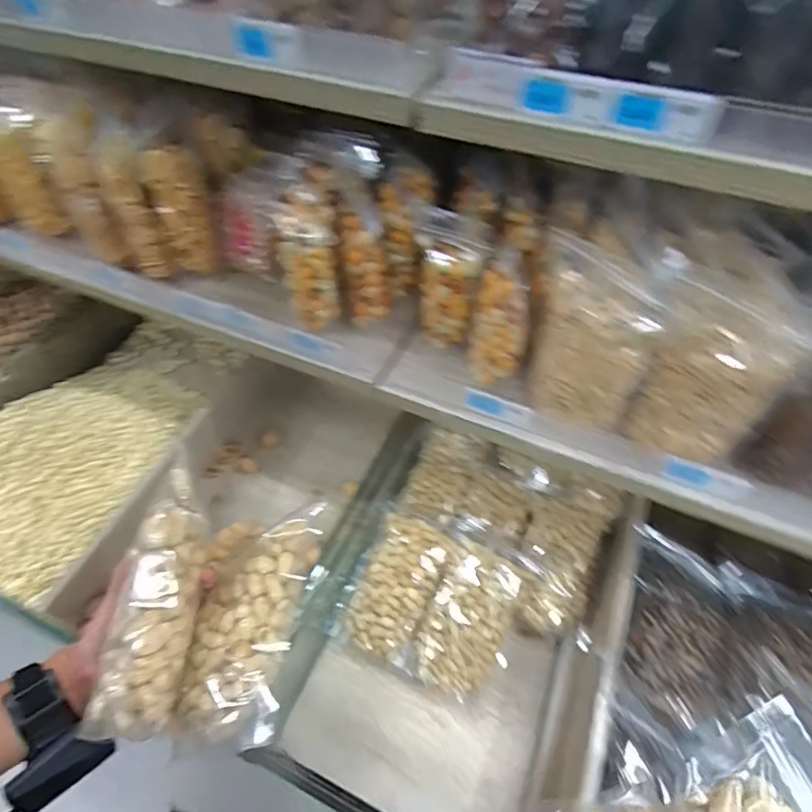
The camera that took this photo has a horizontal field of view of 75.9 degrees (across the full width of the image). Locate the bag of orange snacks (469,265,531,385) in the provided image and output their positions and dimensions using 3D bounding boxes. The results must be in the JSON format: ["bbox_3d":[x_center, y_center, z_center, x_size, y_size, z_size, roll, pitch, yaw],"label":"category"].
[{"bbox_3d":[0.106,-0.088,0.595,0.058,0.141,0.069,5,53,5],"label":"bag of orange snacks"}]

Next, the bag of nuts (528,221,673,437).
[{"bbox_3d":[0.189,-0.067,0.544,0.122,0.175,0.081,20,56,16],"label":"bag of nuts"}]

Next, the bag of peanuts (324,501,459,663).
[{"bbox_3d":[-0.019,0.257,0.757,0.125,0.051,0.203,24,73,18],"label":"bag of peanuts"}]

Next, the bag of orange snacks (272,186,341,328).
[{"bbox_3d":[-0.123,-0.188,0.666,0.072,0.155,0.084,-13,54,-8],"label":"bag of orange snacks"}]

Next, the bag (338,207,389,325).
[{"bbox_3d":[-0.055,-0.178,0.668,0.057,0.133,0.082,-7,53,-4],"label":"bag"}]

